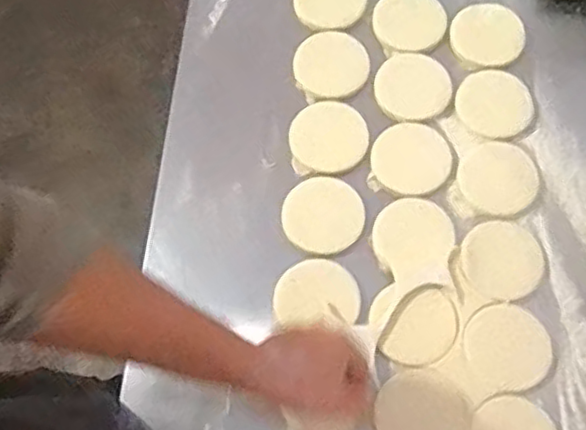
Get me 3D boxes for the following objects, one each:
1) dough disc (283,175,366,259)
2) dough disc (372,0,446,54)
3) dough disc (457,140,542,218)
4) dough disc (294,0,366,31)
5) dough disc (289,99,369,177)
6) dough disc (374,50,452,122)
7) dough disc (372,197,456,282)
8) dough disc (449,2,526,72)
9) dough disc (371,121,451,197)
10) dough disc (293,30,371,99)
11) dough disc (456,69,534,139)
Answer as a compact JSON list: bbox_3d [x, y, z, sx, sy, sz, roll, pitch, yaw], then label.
[{"bbox_3d":[0.036,0.000,0.802,0.100,0.005,0.095,0,69,-1],"label":"dough disc"},{"bbox_3d":[0.156,-0.261,0.892,0.093,0.004,0.100,0,69,-1],"label":"dough disc"},{"bbox_3d":[0.251,-0.045,0.815,0.093,0.008,0.090,0,69,-1],"label":"dough disc"},{"bbox_3d":[0.050,-0.292,0.901,0.094,0.008,0.094,0,69,-1],"label":"dough disc"},{"bbox_3d":[0.044,-0.099,0.833,0.095,0.006,0.099,0,69,-1],"label":"dough disc"},{"bbox_3d":[0.155,-0.165,0.857,0.093,0.005,0.100,0,69,-1],"label":"dough disc"},{"bbox_3d":[0.144,0.026,0.790,0.099,0.012,0.095,0,69,-1],"label":"dough disc"},{"bbox_3d":[0.255,-0.241,0.882,0.092,0.013,0.101,0,69,-1],"label":"dough disc"},{"bbox_3d":[0.145,-0.070,0.822,0.097,0.004,0.091,0,69,-1],"label":"dough disc"},{"bbox_3d":[0.050,-0.196,0.868,0.094,0.008,0.094,-9,69,-5],"label":"dough disc"},{"bbox_3d":[0.254,-0.143,0.843,0.089,0.008,0.093,0,69,-1],"label":"dough disc"}]

